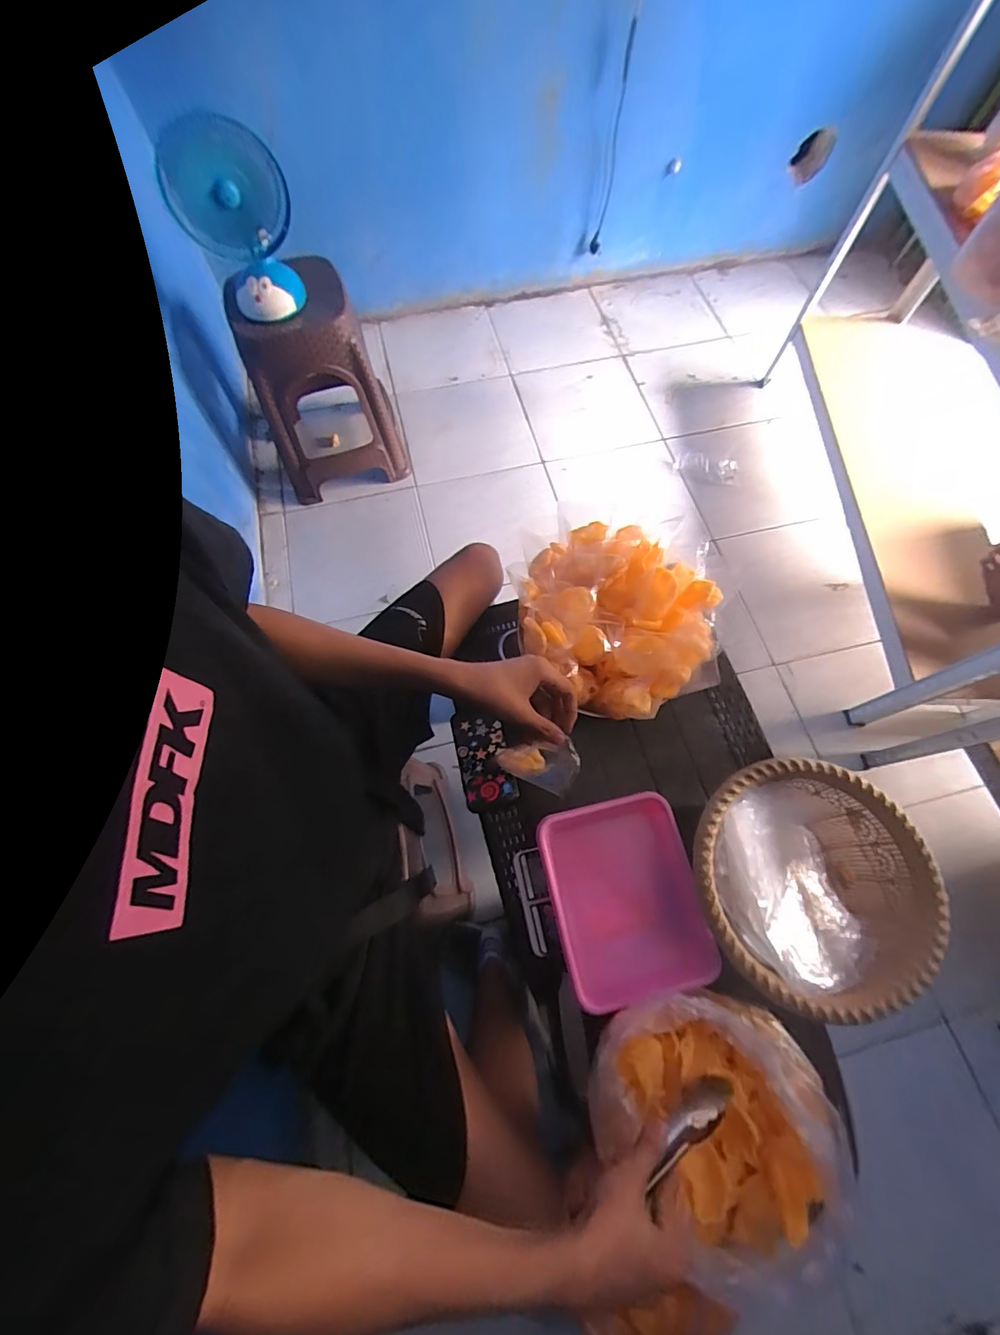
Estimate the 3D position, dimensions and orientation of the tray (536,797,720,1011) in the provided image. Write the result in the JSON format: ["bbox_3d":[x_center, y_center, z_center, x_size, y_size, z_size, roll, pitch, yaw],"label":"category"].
[{"bbox_3d":[0.160,0.290,0.619,0.182,0.036,0.223,-12,69,-5],"label":"tray"}]

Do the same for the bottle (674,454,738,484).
[{"bbox_3d":[0.648,-0.623,1.528,0.196,0.070,0.075,9,69,3],"label":"bottle"}]

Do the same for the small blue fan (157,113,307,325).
[{"bbox_3d":[-0.529,-0.899,0.988,0.225,0.294,0.129,-24,71,-9],"label":"small blue fan"}]

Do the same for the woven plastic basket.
[{"bbox_3d":[0.361,0.262,0.605,0.258,0.121,0.256,0,69,0],"label":"woven plastic basket"}]

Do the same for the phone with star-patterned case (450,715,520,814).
[{"bbox_3d":[-0.024,0.138,0.726,0.075,0.014,0.142,-12,69,-5],"label":"phone with star-patterned case"}]

